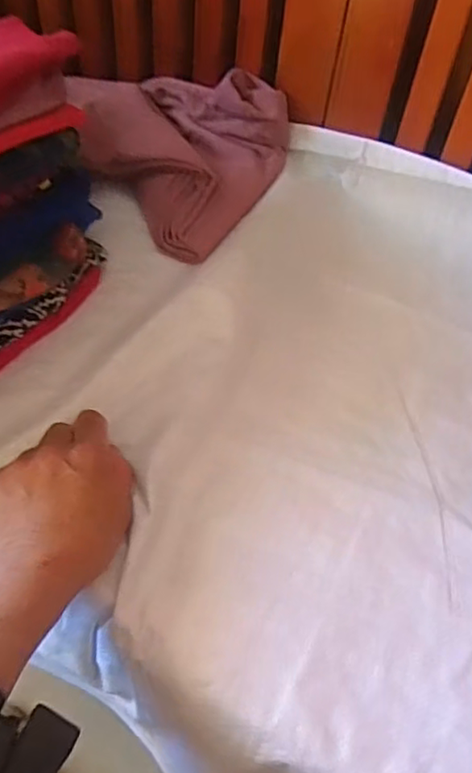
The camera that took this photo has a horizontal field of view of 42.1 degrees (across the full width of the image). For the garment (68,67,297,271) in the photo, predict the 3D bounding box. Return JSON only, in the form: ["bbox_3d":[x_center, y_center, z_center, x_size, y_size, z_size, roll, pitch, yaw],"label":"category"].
[{"bbox_3d":[-0.054,-0.237,0.587,0.223,0.057,0.180,40,65,20],"label":"garment"}]

